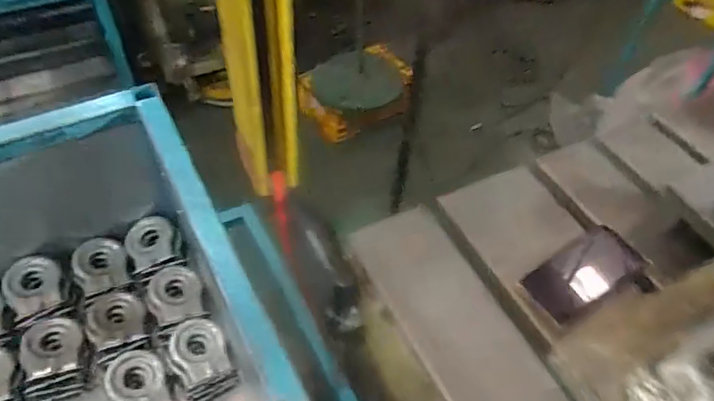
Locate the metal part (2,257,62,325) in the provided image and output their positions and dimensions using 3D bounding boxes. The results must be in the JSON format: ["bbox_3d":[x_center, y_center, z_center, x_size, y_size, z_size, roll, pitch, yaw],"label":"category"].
[{"bbox_3d":[-0.585,0.155,0.971,0.093,0.034,0.111,-28,58,-24],"label":"metal part"}]

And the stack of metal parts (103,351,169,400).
[{"bbox_3d":[-0.375,0.332,0.931,0.096,0.091,0.136,-21,56,-20],"label":"stack of metal parts"}]

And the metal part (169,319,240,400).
[{"bbox_3d":[-0.281,0.287,0.965,0.095,0.093,0.135,-21,56,-20],"label":"metal part"}]

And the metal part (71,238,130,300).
[{"bbox_3d":[-0.496,0.121,1.040,0.092,0.023,0.127,-23,56,-21],"label":"metal part"}]

